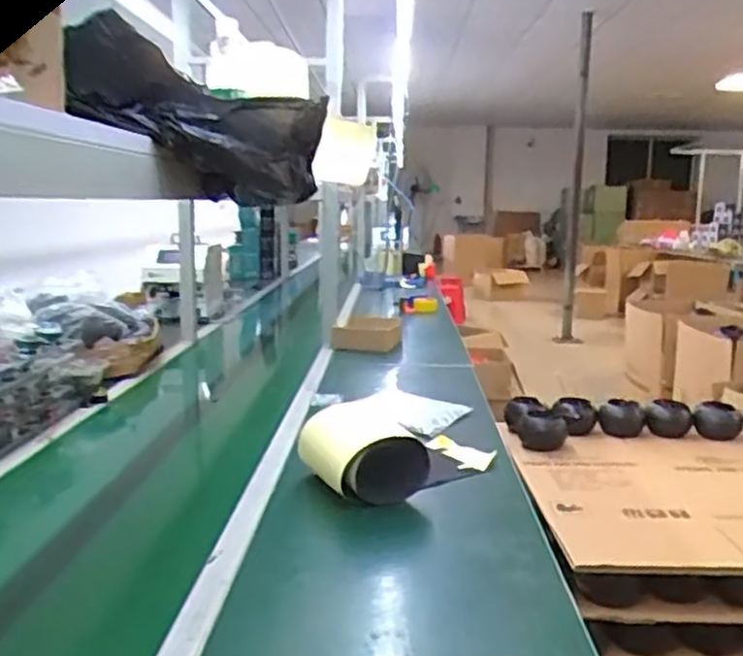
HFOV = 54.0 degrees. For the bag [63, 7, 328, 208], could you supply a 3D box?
[{"bbox_3d":[-0.162,-0.203,0.713,0.267,0.113,0.077,22,1,-32],"label":"bag"}]

